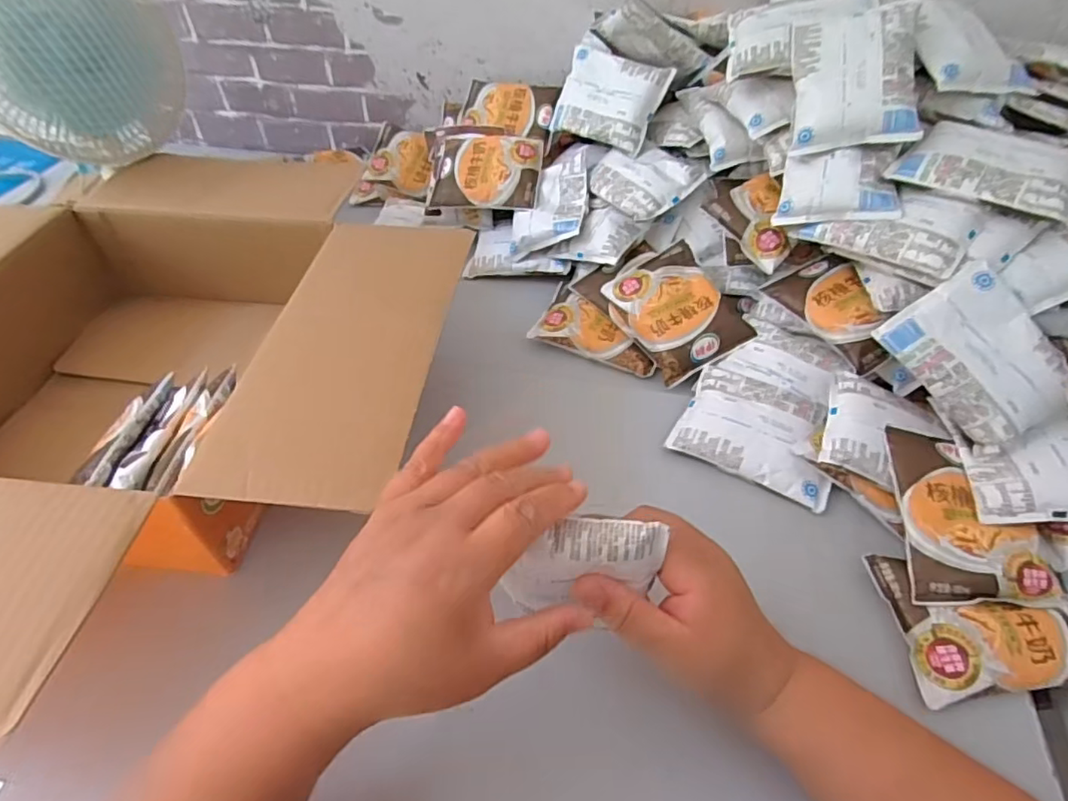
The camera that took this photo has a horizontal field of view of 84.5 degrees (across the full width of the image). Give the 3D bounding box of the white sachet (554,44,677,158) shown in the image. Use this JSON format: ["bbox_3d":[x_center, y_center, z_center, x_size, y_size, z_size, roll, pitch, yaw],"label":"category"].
[{"bbox_3d":[0.082,-0.338,0.658,0.118,0.092,0.021,29,11,23],"label":"white sachet"}]

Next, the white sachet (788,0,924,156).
[{"bbox_3d":[0.272,-0.279,0.501,0.095,0.021,0.126,2,79,26],"label":"white sachet"}]

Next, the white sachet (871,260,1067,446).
[{"bbox_3d":[0.334,-0.032,0.435,0.095,0.020,0.122,-36,75,1],"label":"white sachet"}]

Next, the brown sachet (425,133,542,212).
[{"bbox_3d":[-0.060,-0.270,0.688,0.134,0.019,0.101,6,76,13],"label":"brown sachet"}]

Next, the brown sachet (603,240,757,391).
[{"bbox_3d":[0.143,-0.090,0.575,0.102,0.028,0.128,-30,69,-2],"label":"brown sachet"}]

